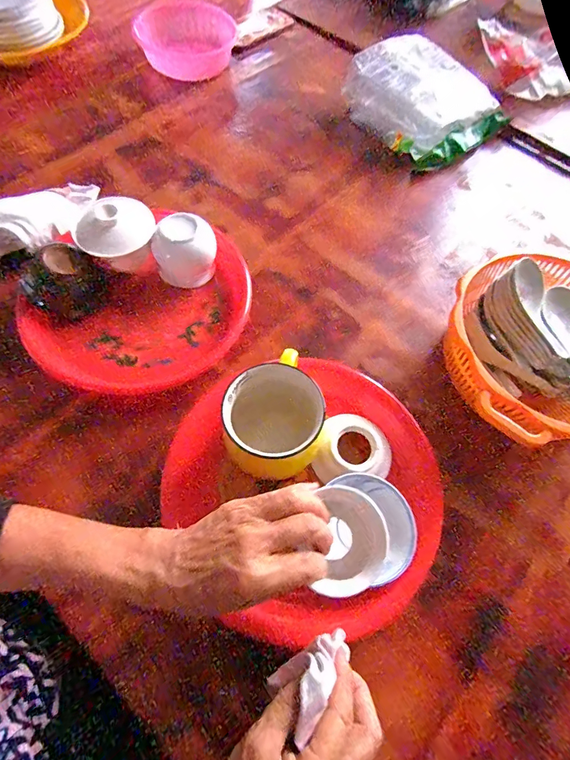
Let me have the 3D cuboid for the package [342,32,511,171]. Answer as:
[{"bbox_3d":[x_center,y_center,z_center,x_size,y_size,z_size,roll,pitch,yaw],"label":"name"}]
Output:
[{"bbox_3d":[0.226,-0.456,0.637,0.207,0.076,0.215,-33,69,-17],"label":"package"}]

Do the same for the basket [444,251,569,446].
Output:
[{"bbox_3d":[0.285,-0.031,0.426,0.201,0.080,0.216,1,63,-2],"label":"basket"}]

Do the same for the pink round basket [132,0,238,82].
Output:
[{"bbox_3d":[-0.172,-0.610,0.705,0.162,0.061,0.173,1,63,-2],"label":"pink round basket"}]

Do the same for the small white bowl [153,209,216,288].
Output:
[{"bbox_3d":[-0.118,-0.153,0.469,0.066,0.066,0.064,1,63,-2],"label":"small white bowl"}]

